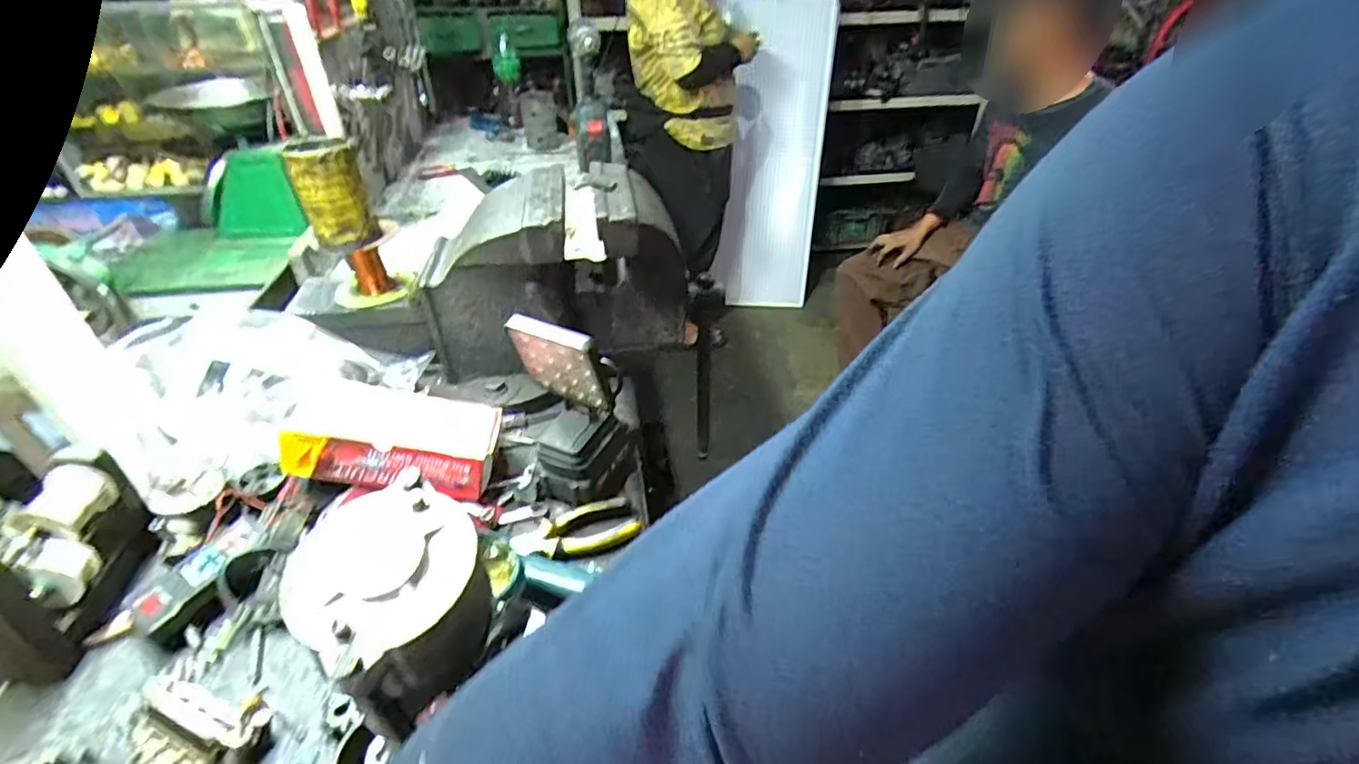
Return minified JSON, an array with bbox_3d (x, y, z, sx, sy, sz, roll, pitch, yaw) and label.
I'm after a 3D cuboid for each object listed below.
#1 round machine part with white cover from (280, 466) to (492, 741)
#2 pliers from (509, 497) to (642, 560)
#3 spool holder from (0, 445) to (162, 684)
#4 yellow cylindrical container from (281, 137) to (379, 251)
[{"bbox_3d":[-0.129,0.095,0.274,0.075,0.050,0.088,-21,42,-26],"label":"round machine part with white cover"},{"bbox_3d":[-0.112,0.162,0.647,0.134,0.024,0.056,-10,38,-14],"label":"pliers"},{"bbox_3d":[-0.551,0.154,0.537,0.055,0.127,0.166,0,37,0],"label":"spool holder"},{"bbox_3d":[-0.415,-0.226,0.713,0.067,0.113,0.073,-22,43,-27],"label":"yellow cylindrical container"}]

